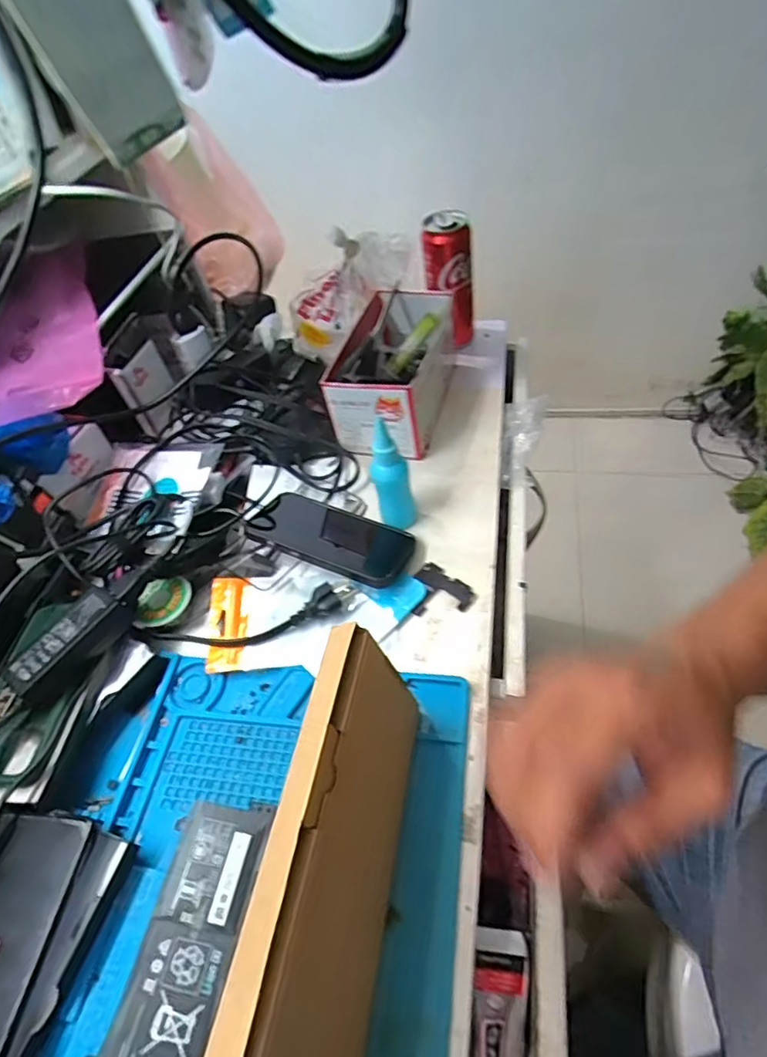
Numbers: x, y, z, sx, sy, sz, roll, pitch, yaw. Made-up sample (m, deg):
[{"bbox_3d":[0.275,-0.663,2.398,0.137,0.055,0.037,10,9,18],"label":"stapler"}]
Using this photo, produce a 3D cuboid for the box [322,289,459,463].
[{"bbox_3d":[0.013,-0.181,0.610,0.104,0.077,0.187,8,53,16],"label":"box"}]

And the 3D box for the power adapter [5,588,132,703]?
[{"bbox_3d":[-0.248,0.092,0.441,0.040,0.035,0.097,23,59,26],"label":"power adapter"}]

